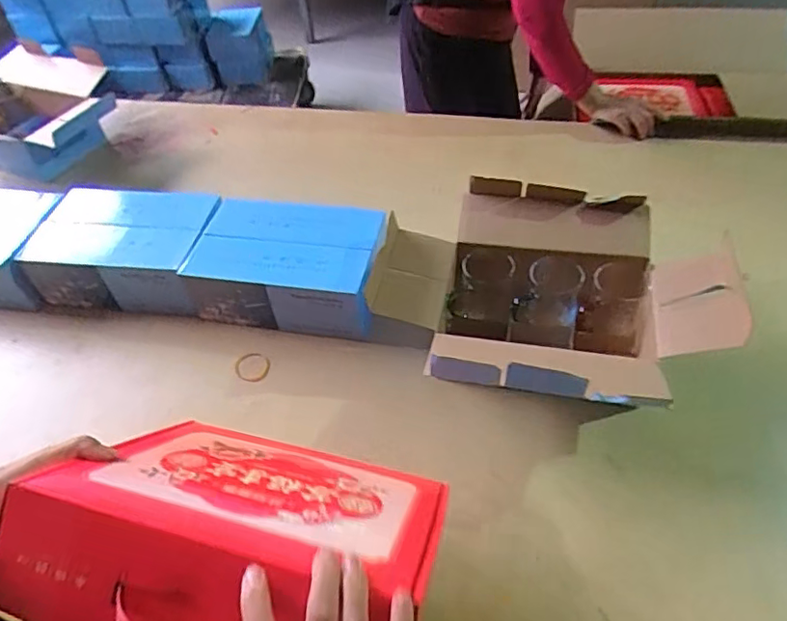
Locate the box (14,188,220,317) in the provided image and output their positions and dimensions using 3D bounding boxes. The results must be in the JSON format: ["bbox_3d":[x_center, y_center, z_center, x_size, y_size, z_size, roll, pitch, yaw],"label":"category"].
[{"bbox_3d":[-0.464,-0.102,0.998,0.320,0.126,0.211,6,50,9],"label":"box"}]

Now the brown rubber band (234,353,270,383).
[{"bbox_3d":[-0.224,0.090,0.889,0.053,0.005,0.059,-25,52,-16],"label":"brown rubber band"}]

